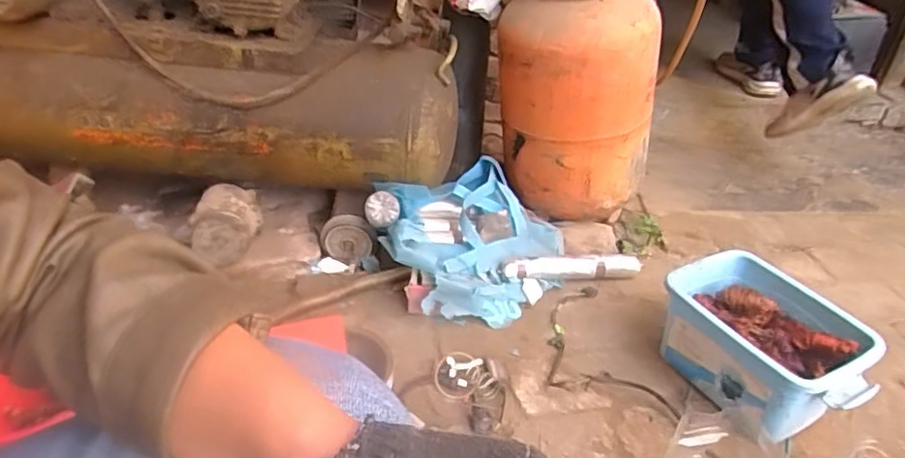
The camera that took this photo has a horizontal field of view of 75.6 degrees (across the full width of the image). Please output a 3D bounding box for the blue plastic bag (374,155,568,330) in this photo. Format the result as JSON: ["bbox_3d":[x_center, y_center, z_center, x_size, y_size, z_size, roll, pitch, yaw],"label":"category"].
[{"bbox_3d":[0.040,0.021,1.104,0.335,0.156,0.303,-17,40,-24],"label":"blue plastic bag"}]

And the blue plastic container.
[{"bbox_3d":[0.456,0.171,0.863,0.175,0.133,0.269,-17,40,-25],"label":"blue plastic container"}]

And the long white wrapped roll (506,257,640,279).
[{"bbox_3d":[0.226,0.076,1.101,0.257,0.032,0.034,-2,36,-5],"label":"long white wrapped roll"}]

